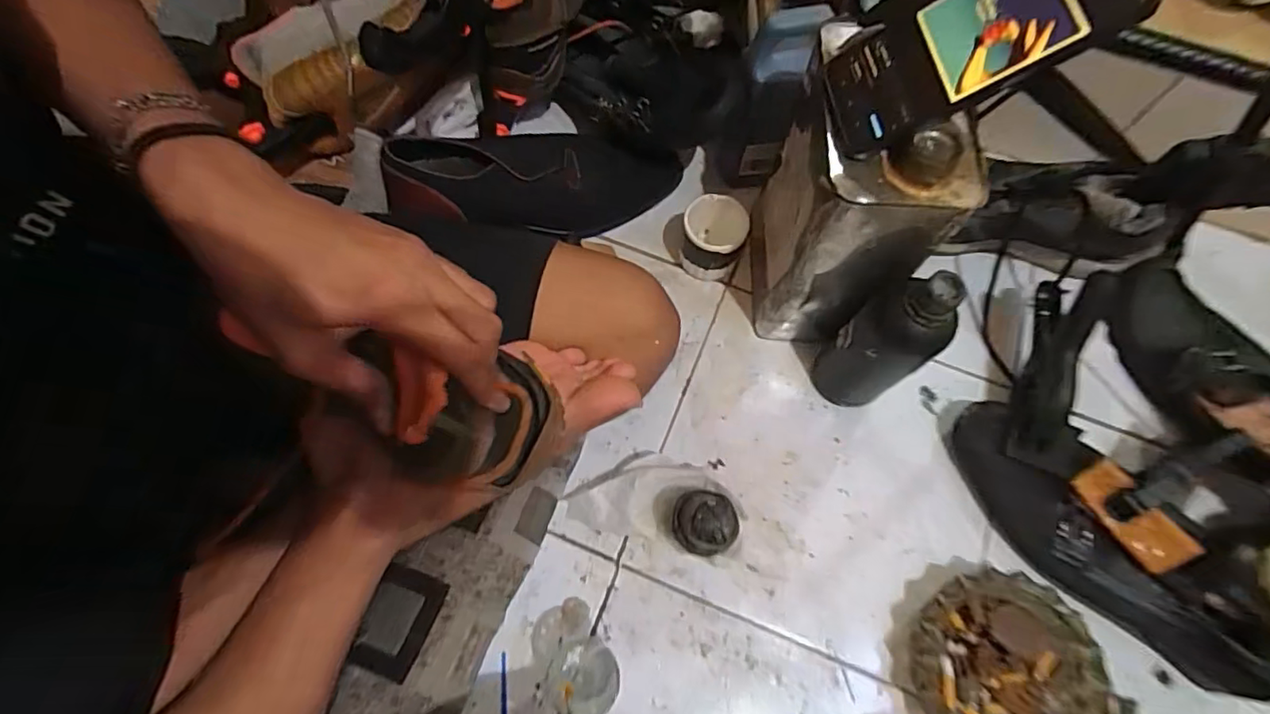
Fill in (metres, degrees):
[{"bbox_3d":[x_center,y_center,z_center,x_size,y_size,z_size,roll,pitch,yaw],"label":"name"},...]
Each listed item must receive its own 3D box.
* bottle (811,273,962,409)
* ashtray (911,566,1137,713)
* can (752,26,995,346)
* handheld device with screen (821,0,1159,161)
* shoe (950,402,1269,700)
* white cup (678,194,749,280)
[{"bbox_3d":[0.205,-0.009,0.500,0.054,0.178,0.068,-35,74,-15],"label":"bottle"},{"bbox_3d":[0.296,0.254,0.471,0.147,0.041,0.148,1,68,-2],"label":"ashtray"},{"bbox_3d":[0.178,-0.116,0.507,0.109,0.247,0.150,9,68,2],"label":"can"},{"bbox_3d":[0.225,-0.204,0.356,0.214,0.028,0.087,-25,65,31],"label":"handheld device with screen"},{"bbox_3d":[0.394,0.157,0.496,0.282,0.076,0.087,39,72,13],"label":"shoe"},{"bbox_3d":[0.080,-0.118,0.603,0.062,0.073,0.061,1,68,-2],"label":"white cup"}]

